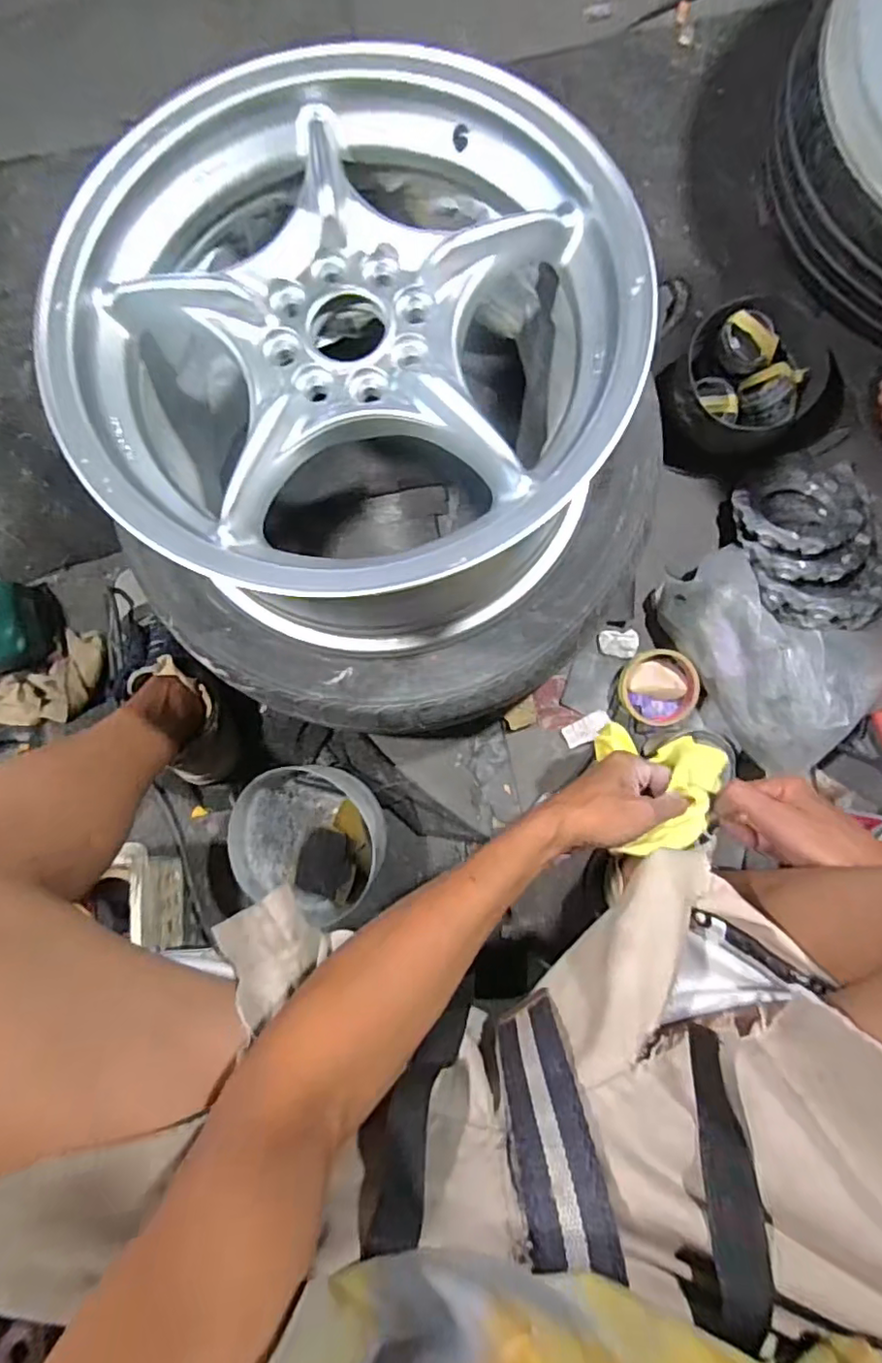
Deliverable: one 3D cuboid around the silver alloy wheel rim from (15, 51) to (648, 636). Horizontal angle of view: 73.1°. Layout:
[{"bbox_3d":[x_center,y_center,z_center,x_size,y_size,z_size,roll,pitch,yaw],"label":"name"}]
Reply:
[{"bbox_3d":[-0.059,-0.227,0.471,0.379,0.189,0.374,0,84,1],"label":"silver alloy wheel rim"}]

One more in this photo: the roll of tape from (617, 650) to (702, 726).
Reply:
[{"bbox_3d":[0.246,0.007,0.675,0.086,0.027,0.088,0,84,1],"label":"roll of tape"}]

